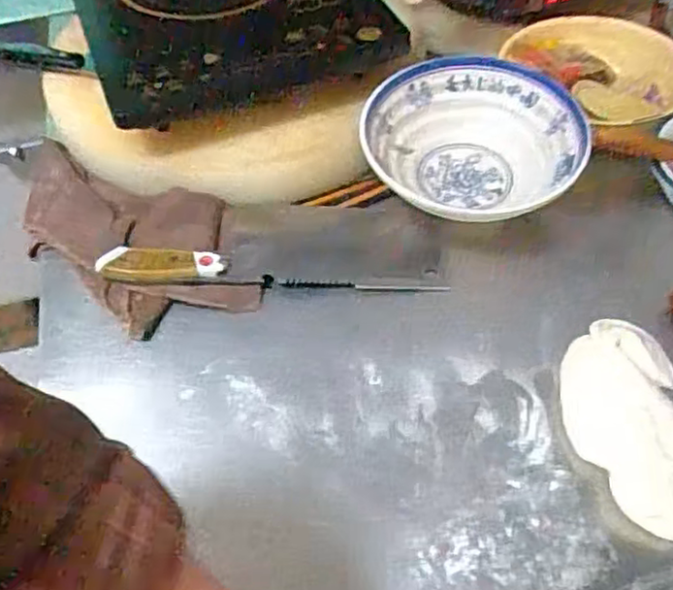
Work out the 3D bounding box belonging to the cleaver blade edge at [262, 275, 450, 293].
[{"bbox_3d":[0.016,-0.010,0.604,0.162,0.010,0.011,0,51,4],"label":"cleaver blade edge"}]

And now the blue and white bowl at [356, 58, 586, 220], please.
[{"bbox_3d":[0.128,-0.136,0.651,0.200,0.073,0.196,-2,51,3],"label":"blue and white bowl"}]

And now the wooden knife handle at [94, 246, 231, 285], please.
[{"bbox_3d":[-0.153,-0.027,0.607,0.115,0.009,0.032,-3,92,-2],"label":"wooden knife handle"}]

